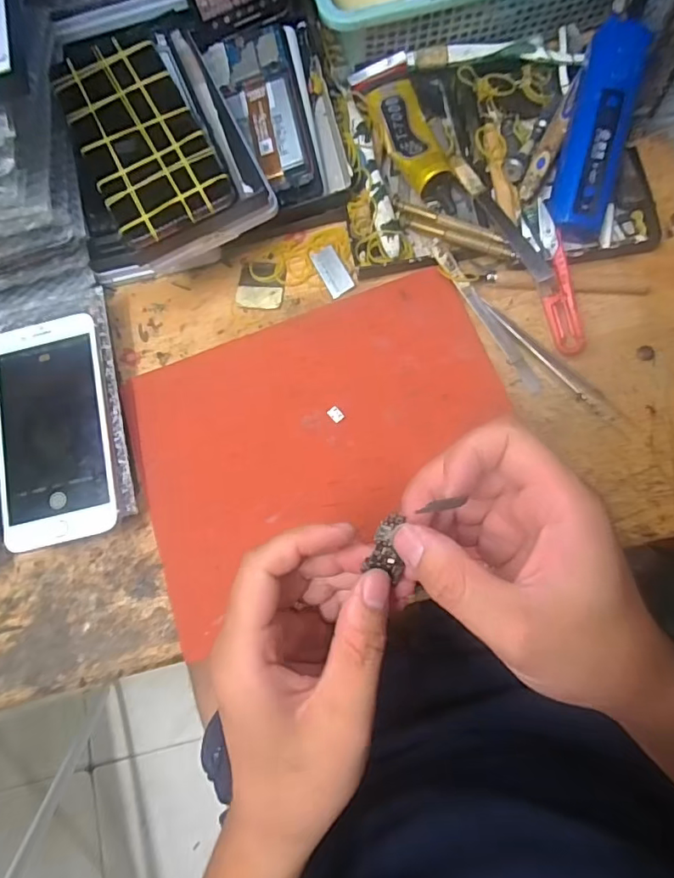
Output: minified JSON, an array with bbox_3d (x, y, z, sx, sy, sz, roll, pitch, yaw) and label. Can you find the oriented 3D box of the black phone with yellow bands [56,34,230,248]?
[{"bbox_3d":[-0.131,-0.202,0.345,0.076,0.011,0.154,-27,78,-4],"label":"black phone with yellow bands"}]

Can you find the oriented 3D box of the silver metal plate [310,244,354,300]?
[{"bbox_3d":[-0.003,-0.128,0.393,0.019,0.004,0.040,-29,75,-1],"label":"silver metal plate"}]

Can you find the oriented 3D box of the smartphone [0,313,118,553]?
[{"bbox_3d":[-0.197,-0.008,0.356,0.078,0.007,0.157,-13,77,2],"label":"smartphone"}]

